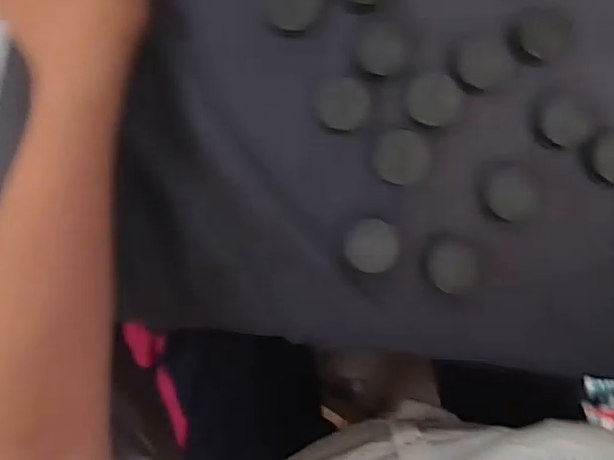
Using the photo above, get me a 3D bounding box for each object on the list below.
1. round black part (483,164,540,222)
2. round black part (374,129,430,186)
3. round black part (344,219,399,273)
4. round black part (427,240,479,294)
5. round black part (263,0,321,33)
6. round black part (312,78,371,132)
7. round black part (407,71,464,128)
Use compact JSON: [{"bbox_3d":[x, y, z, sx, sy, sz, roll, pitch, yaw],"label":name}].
[{"bbox_3d":[0.129,-0.024,0.364,0.035,0.004,0.033,0,85,-2],"label":"round black part"},{"bbox_3d":[0.059,-0.045,0.360,0.034,0.004,0.033,0,85,-5],"label":"round black part"},{"bbox_3d":[0.040,0.010,0.359,0.033,0.004,0.032,0,85,-2],"label":"round black part"},{"bbox_3d":[0.092,0.023,0.360,0.032,0.004,0.032,0,85,-2],"label":"round black part"},{"bbox_3d":[-0.009,-0.144,0.363,0.035,0.004,0.037,0,85,-2],"label":"round black part"},{"bbox_3d":[0.022,-0.079,0.360,0.033,0.004,0.033,0,85,-2],"label":"round black part"},{"bbox_3d":[0.081,-0.083,0.361,0.033,0.004,0.034,0,85,-2],"label":"round black part"}]

